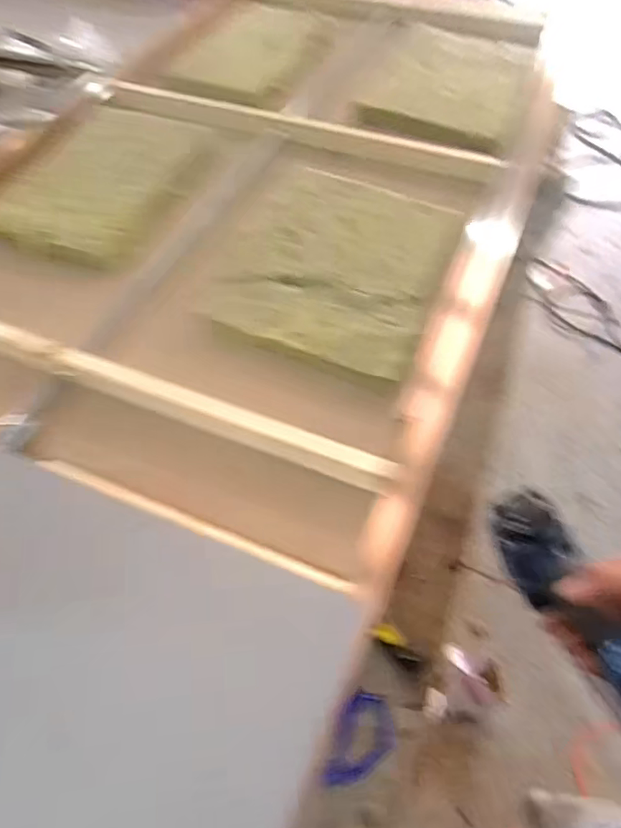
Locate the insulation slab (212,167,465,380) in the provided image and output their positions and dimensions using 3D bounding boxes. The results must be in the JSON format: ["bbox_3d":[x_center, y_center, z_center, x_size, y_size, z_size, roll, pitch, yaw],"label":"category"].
[{"bbox_3d":[0.038,-0.265,0.923,0.365,0.048,0.456,16,55,13],"label":"insulation slab"}]

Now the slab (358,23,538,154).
[{"bbox_3d":[0.325,-0.770,1.289,0.361,0.052,0.586,15,55,13],"label":"slab"}]

